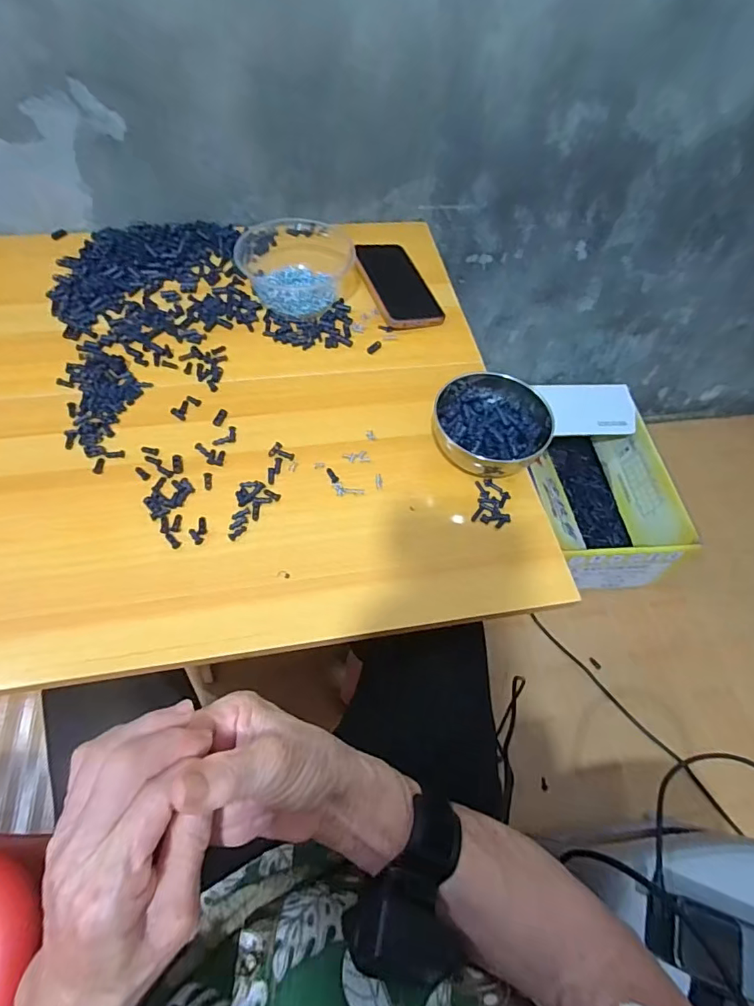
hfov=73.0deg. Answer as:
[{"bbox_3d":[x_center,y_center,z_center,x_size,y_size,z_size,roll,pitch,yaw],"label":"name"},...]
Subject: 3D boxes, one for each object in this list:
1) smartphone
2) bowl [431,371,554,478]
[{"bbox_3d":[0.024,-0.270,0.633,0.075,0.013,0.144,-17,68,-17],"label":"smartphone"},{"bbox_3d":[0.109,-0.079,0.502,0.114,0.047,0.122,10,58,2],"label":"bowl"}]

